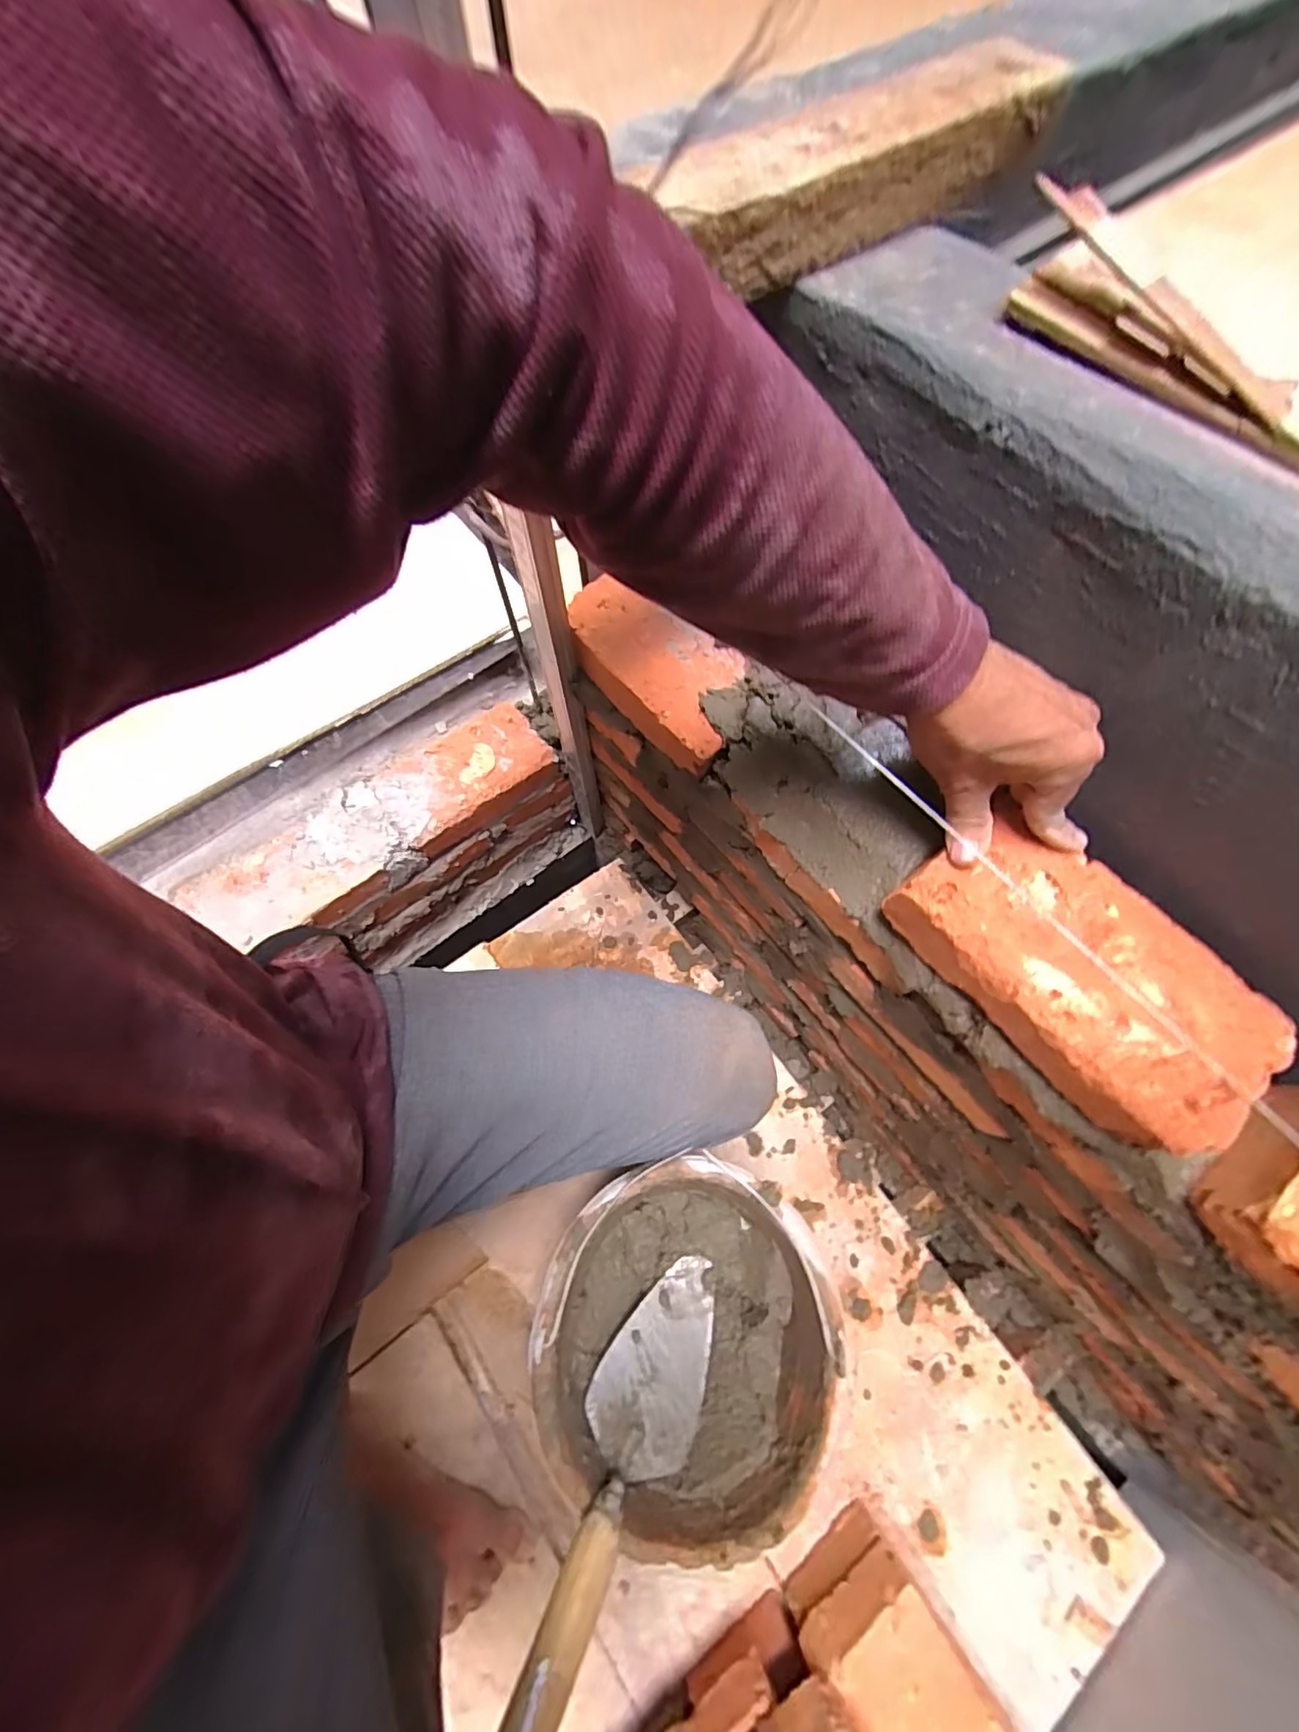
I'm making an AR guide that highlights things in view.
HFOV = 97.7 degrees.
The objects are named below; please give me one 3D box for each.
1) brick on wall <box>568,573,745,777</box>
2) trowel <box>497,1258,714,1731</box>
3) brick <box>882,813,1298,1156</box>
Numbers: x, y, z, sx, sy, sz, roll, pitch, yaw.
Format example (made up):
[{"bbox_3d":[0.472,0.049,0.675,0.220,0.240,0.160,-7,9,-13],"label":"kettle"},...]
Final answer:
[{"bbox_3d":[0.011,-0.170,0.487,0.095,0.048,0.185,-41,76,-15],"label":"brick on wall"},{"bbox_3d":[-0.019,0.458,0.431,0.088,0.059,0.299,32,32,10],"label":"trowel"},{"bbox_3d":[0.245,0.061,0.333,0.103,0.045,0.192,-39,75,-15],"label":"brick"}]

